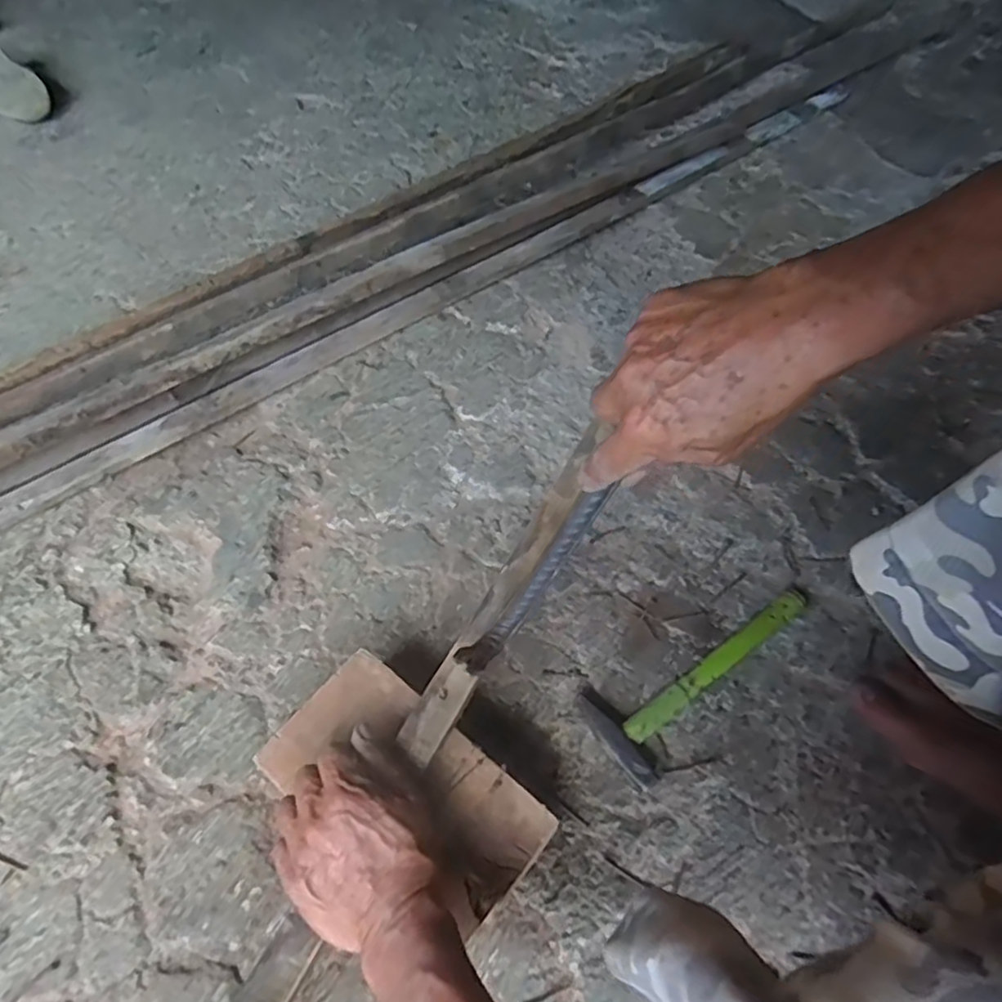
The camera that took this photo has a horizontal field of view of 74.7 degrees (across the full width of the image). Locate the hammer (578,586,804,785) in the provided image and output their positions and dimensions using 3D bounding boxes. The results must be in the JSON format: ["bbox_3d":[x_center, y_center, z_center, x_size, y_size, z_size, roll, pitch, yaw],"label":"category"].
[{"bbox_3d":[0.182,0.143,0.594,0.242,0.023,0.088,-34,64,-20],"label":"hammer"}]

